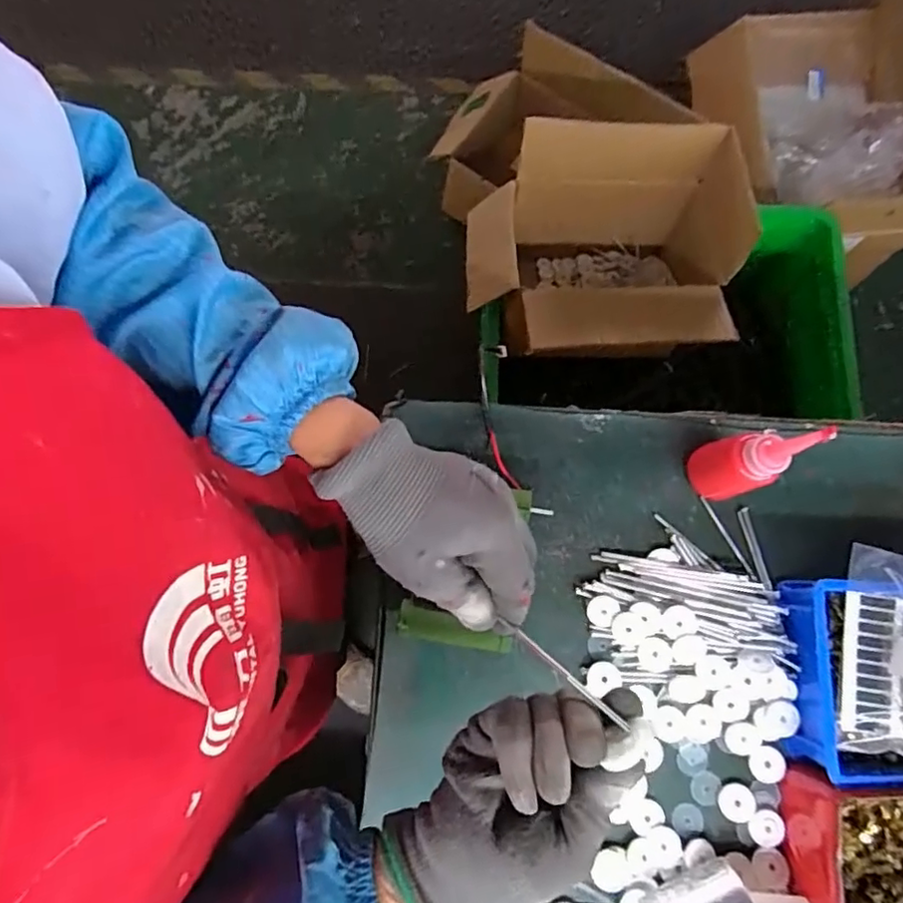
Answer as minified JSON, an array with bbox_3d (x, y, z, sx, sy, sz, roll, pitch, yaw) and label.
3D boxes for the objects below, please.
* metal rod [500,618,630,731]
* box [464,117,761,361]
[{"bbox_3d":[0.057,0.115,0.317,0.079,0.005,0.004,36,81,32],"label":"metal rod"},{"bbox_3d":[0.264,-0.290,0.961,0.464,0.265,0.333,-2,77,0],"label":"box"}]

